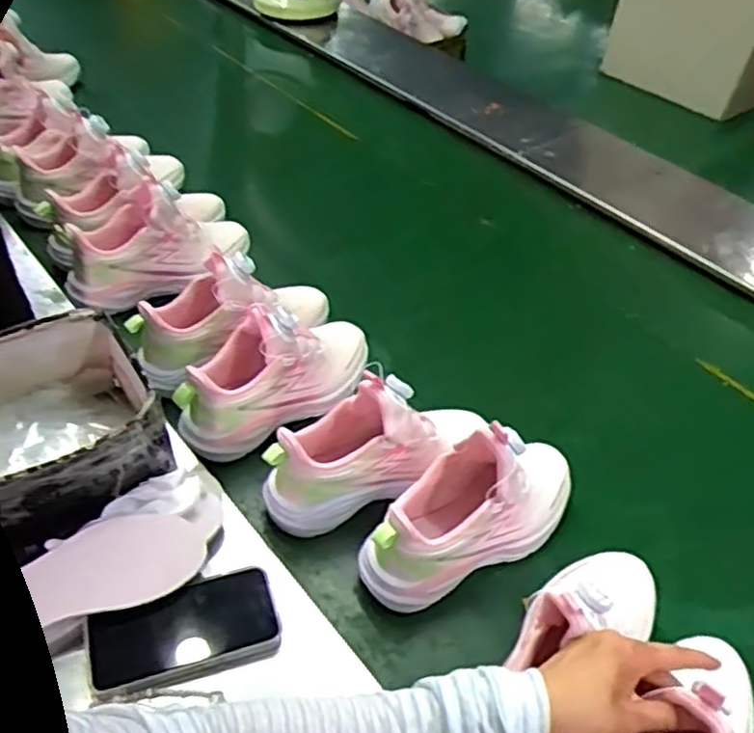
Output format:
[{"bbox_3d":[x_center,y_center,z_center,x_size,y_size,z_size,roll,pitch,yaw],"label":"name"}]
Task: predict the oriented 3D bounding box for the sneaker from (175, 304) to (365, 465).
[{"bbox_3d":[-0.109,-0.004,0.793,0.236,0.123,0.084,-27,50,-31],"label":"sneaker"}]

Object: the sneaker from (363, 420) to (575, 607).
[{"bbox_3d":[0.099,0.122,0.677,0.242,0.132,0.079,-21,48,-25],"label":"sneaker"}]

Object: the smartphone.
[{"bbox_3d":[-0.158,0.218,0.592,0.148,0.016,0.077,-13,43,-18],"label":"smartphone"}]

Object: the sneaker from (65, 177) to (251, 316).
[{"bbox_3d":[-0.286,-0.170,0.946,0.242,0.128,0.091,-28,50,-32],"label":"sneaker"}]

